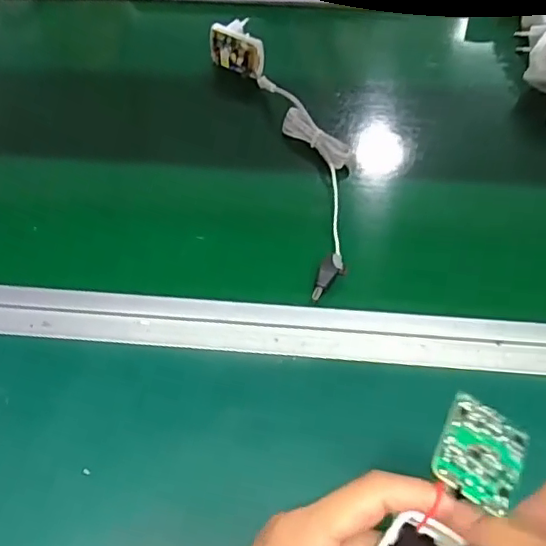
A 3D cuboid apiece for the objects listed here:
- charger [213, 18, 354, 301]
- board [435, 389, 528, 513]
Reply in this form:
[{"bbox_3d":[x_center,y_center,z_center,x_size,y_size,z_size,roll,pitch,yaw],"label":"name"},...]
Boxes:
[{"bbox_3d":[0.019,-0.119,0.517,0.076,0.038,0.319,-17,59,-7],"label":"charger"},{"bbox_3d":[0.089,0.076,0.246,0.035,0.004,0.053,31,38,11],"label":"board"}]

